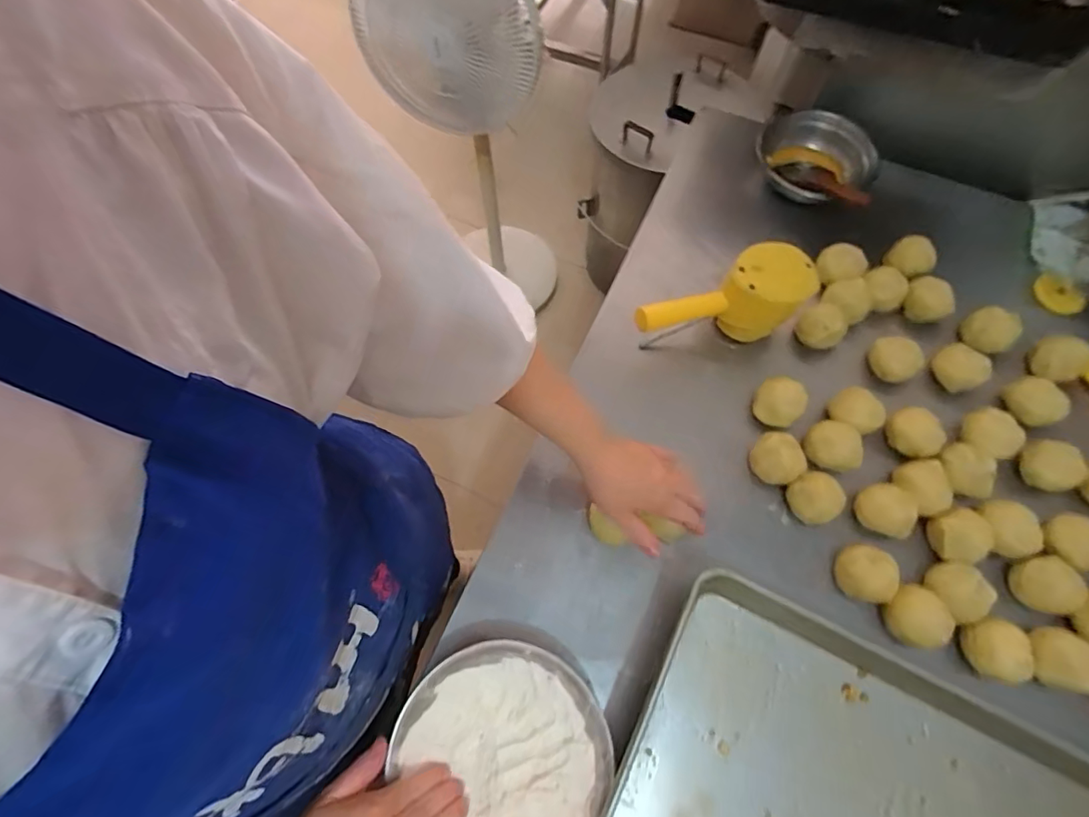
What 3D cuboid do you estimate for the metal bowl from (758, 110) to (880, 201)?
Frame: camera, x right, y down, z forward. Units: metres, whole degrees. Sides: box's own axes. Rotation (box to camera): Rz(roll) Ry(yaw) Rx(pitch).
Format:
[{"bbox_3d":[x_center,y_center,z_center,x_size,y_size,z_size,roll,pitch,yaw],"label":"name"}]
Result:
[{"bbox_3d":[0.384,-0.351,0.744,0.150,0.058,0.158,0,67,-1],"label":"metal bowl"}]

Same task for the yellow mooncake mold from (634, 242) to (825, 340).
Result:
[{"bbox_3d":[0.212,-0.116,0.607,0.217,0.079,0.085,-22,69,-10],"label":"yellow mooncake mold"}]

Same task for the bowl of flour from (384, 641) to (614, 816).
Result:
[{"bbox_3d":[-0.029,0.308,0.465,0.168,0.045,0.183,1,69,-2],"label":"bowl of flour"}]

